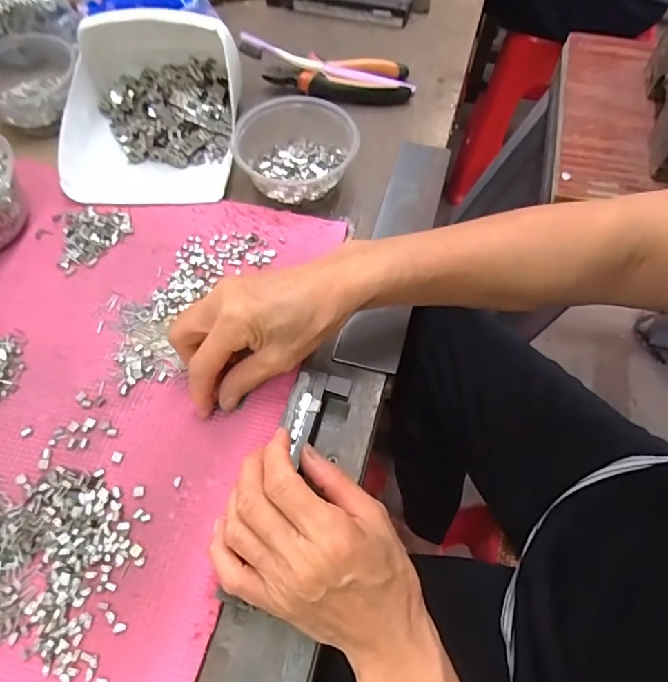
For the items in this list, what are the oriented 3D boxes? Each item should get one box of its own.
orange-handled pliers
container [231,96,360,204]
[{"bbox_3d":[0.006,-0.274,0.521,0.147,0.025,0.048,-1,61,0],"label":"orange-handled pliers"},{"bbox_3d":[-0.036,-0.171,0.446,0.113,0.048,0.097,9,62,5],"label":"container"}]

